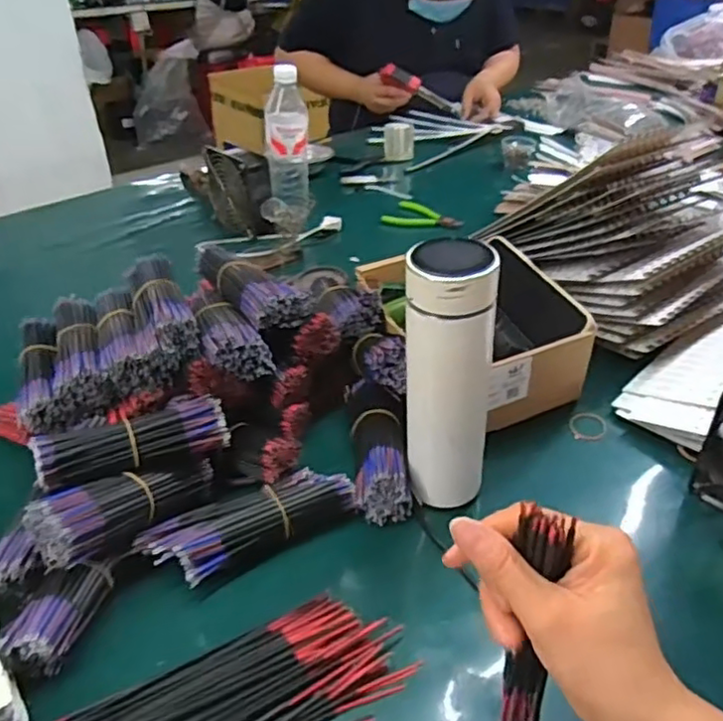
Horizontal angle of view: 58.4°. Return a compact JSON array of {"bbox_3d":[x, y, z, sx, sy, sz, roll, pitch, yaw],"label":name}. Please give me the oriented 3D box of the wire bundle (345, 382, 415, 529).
[{"bbox_3d":[0.015,0.075,0.588,0.051,0.050,0.144,-3,35,-4],"label":"wire bundle"}]

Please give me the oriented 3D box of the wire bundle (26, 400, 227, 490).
[{"bbox_3d":[-0.185,0.067,0.529,0.149,0.048,0.049,-19,39,-24],"label":"wire bundle"}]

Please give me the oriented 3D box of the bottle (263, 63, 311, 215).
[{"bbox_3d":[-0.113,-0.325,0.996,0.065,0.200,0.065,-4,35,-5],"label":"bottle"}]

